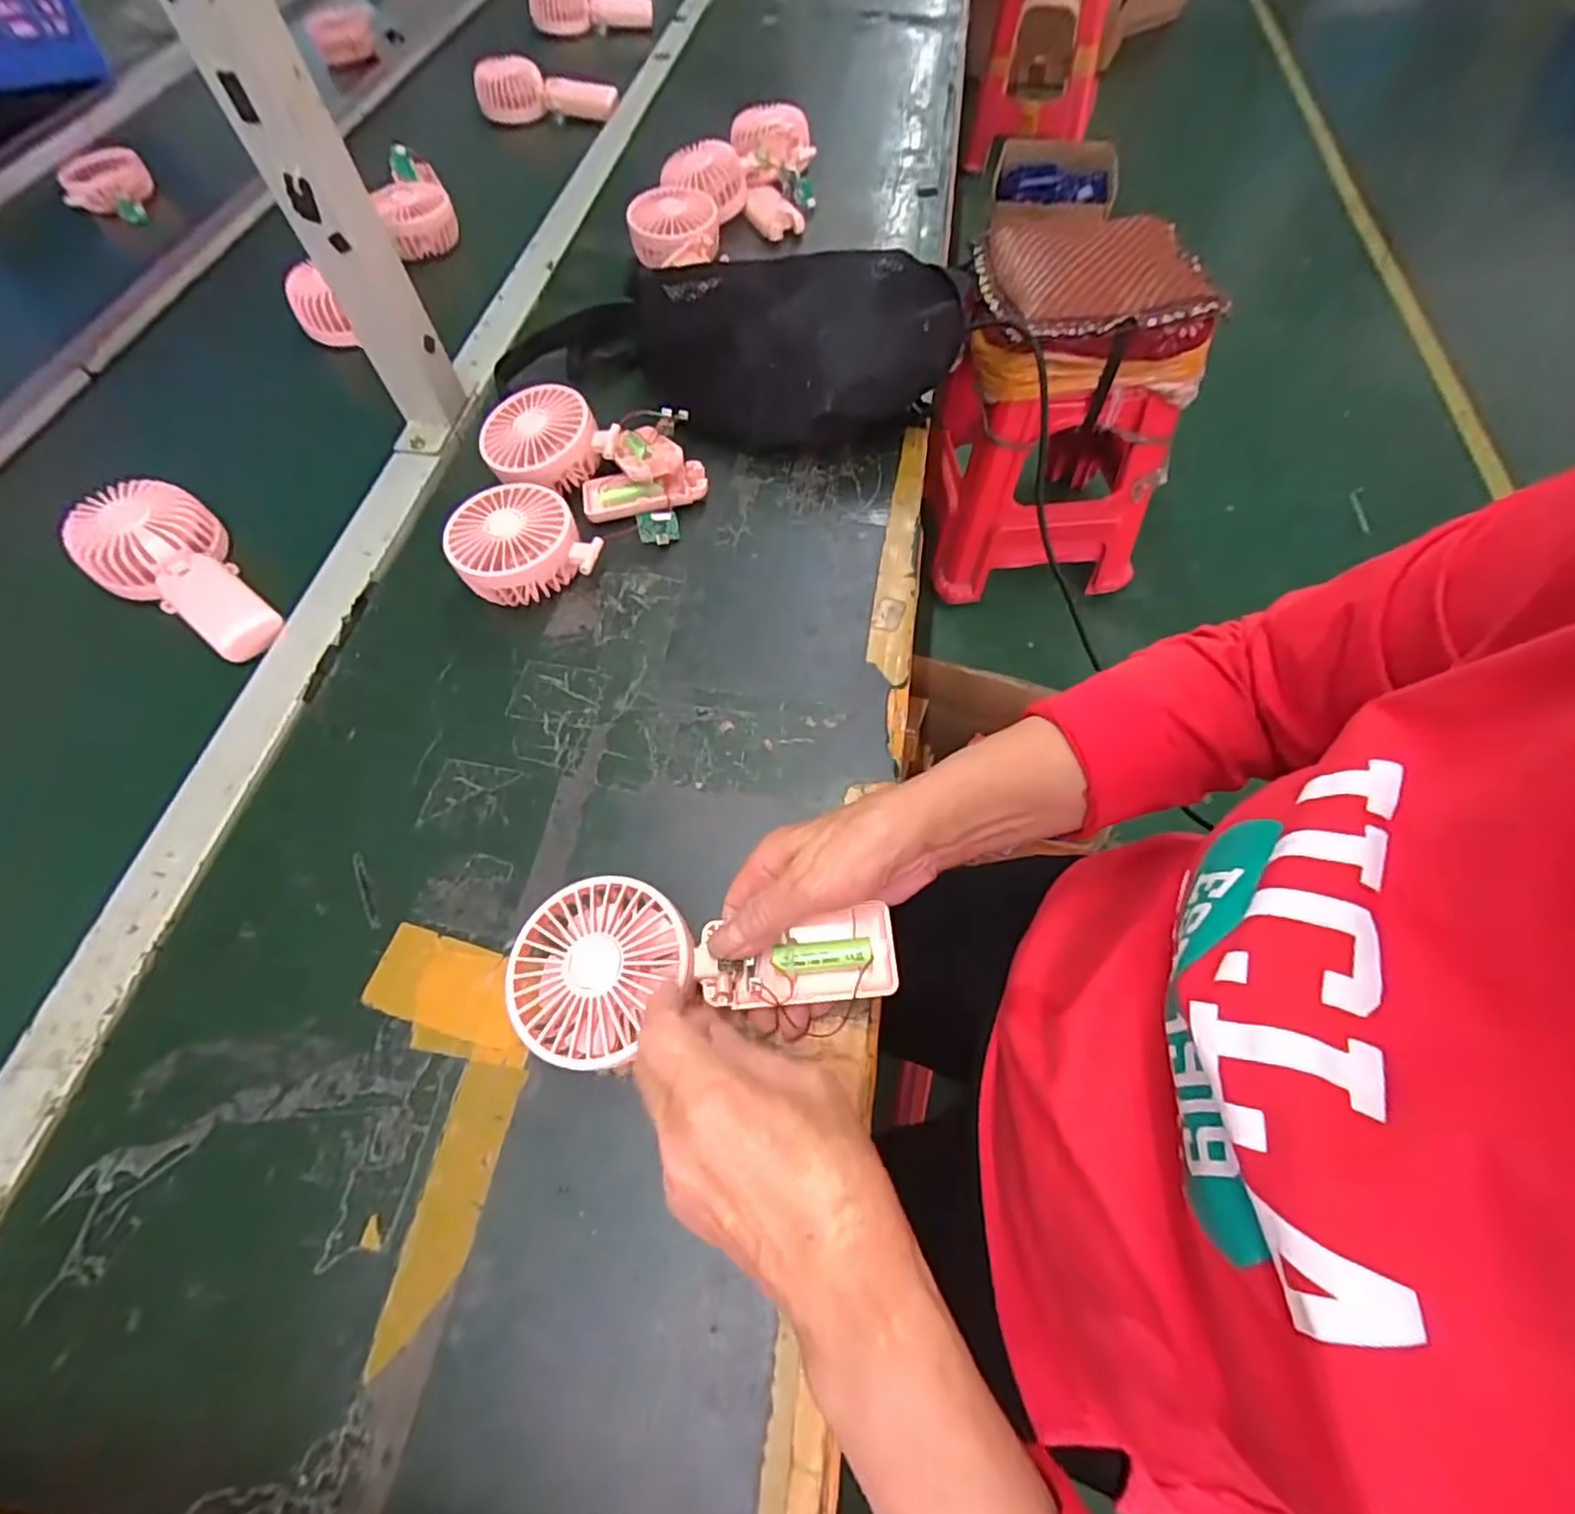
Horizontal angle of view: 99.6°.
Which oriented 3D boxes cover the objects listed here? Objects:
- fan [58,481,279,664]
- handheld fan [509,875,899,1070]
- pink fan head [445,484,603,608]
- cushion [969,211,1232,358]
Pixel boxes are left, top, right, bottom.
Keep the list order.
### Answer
[{"bbox_3d":[-0.421,-0.132,0.466,0.152,0.054,0.084,32,69,17],"label":"fan"},{"bbox_3d":[-0.041,0.105,0.331,0.180,0.031,0.084,1,63,-4],"label":"handheld fan"},{"bbox_3d":[-0.190,-0.154,0.480,0.099,0.045,0.085,-21,64,-8],"label":"pink fan head"},{"bbox_3d":[0.462,-0.738,1.025,0.337,0.070,0.337,0,63,0],"label":"cushion"}]

